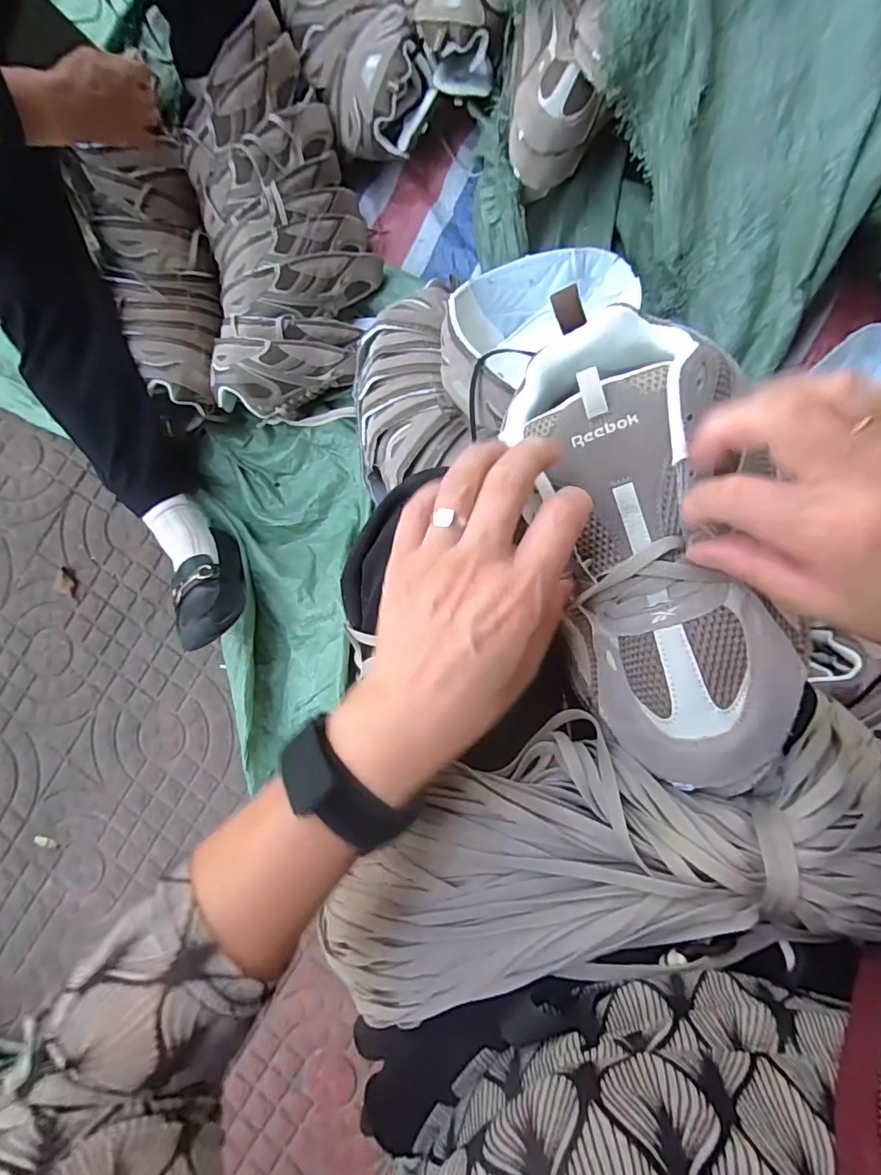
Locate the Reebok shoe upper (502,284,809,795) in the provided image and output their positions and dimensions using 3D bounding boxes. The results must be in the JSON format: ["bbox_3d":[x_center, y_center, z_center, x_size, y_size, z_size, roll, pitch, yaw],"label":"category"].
[{"bbox_3d":[0.115,-0.026,0.284,0.118,0.075,0.262,-14,86,6],"label":"Reebok shoe upper"}]

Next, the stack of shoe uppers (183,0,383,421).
[{"bbox_3d":[-0.222,-0.506,0.748,0.227,0.139,0.501,-5,86,7],"label":"stack of shoe uppers"}]

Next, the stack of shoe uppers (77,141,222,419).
[{"bbox_3d":[-0.396,-0.442,0.742,0.127,0.111,0.362,-10,85,7],"label":"stack of shoe uppers"}]

